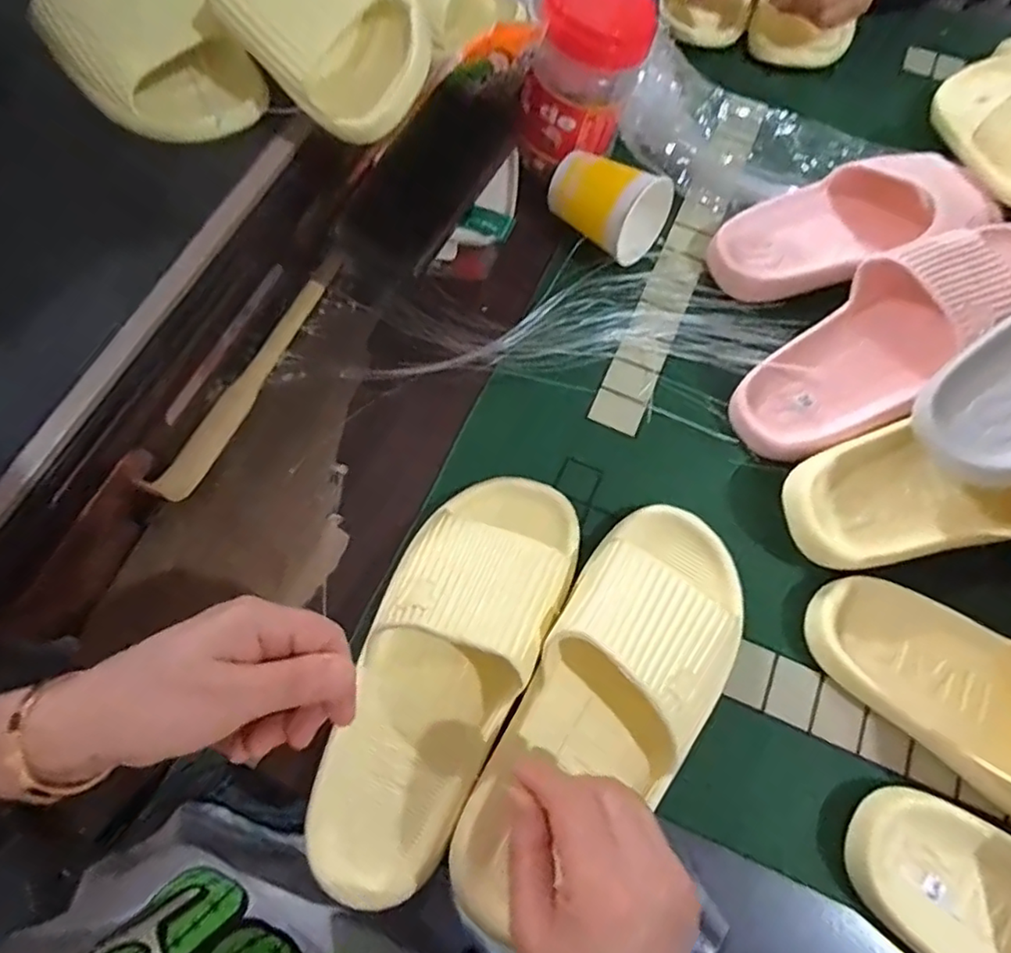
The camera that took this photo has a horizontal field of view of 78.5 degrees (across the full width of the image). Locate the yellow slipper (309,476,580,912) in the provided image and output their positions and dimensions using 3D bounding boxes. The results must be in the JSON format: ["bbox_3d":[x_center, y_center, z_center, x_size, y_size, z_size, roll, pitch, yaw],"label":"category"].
[{"bbox_3d":[-0.037,0.116,0.368,0.097,0.067,0.264,24,75,6],"label":"yellow slipper"}]

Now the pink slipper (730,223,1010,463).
[{"bbox_3d":[0.280,-0.105,0.446,0.254,0.066,0.095,-37,74,6],"label":"pink slipper"}]

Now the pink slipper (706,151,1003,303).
[{"bbox_3d":[0.267,-0.205,0.485,0.205,0.059,0.105,-20,70,8],"label":"pink slipper"}]

